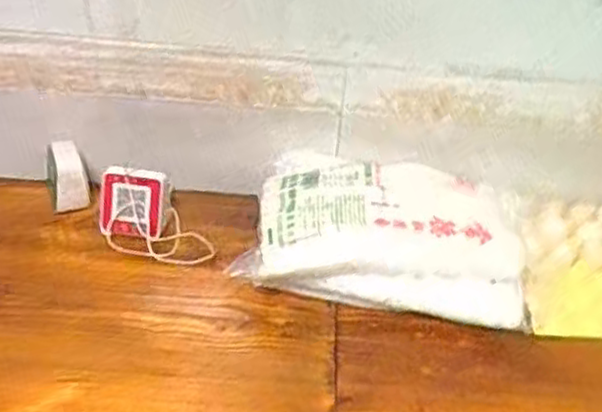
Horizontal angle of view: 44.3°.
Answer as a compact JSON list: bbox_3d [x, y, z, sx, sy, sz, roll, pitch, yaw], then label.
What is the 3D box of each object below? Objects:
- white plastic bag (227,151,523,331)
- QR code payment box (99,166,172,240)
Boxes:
[{"bbox_3d":[0.112,0.033,1.026,0.360,0.147,0.228,7,35,4],"label":"white plastic bag"},{"bbox_3d":[-0.238,-0.009,1.068,0.104,0.099,0.055,4,19,-17],"label":"QR code payment box"}]

